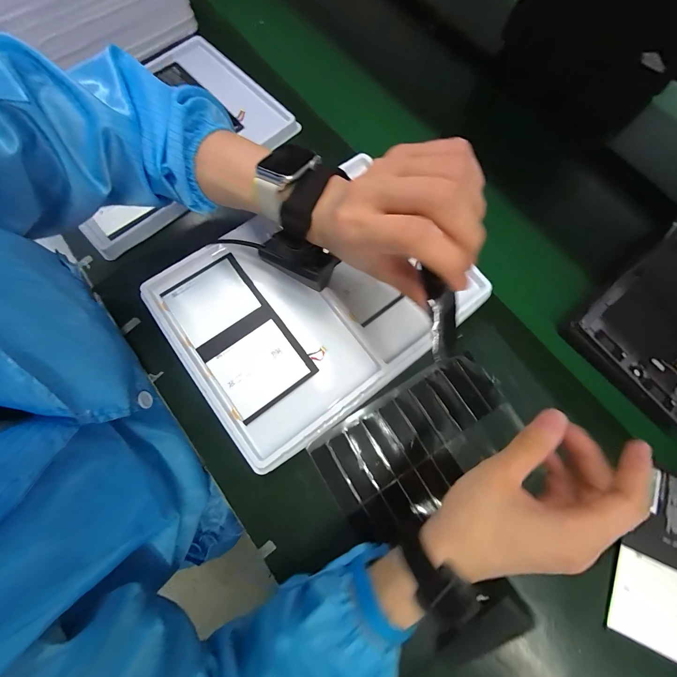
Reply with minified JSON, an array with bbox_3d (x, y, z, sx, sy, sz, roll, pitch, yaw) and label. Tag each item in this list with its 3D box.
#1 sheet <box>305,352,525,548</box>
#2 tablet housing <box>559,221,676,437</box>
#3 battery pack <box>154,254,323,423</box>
[{"bbox_3d":[0.088,0.108,0.328,0.216,0.010,0.117,-32,74,-11],"label":"sheet"},{"bbox_3d":[0.422,-0.026,0.369,0.259,0.023,0.170,-38,76,-11],"label":"tablet housing"},{"bbox_3d":[-0.108,-0.007,0.323,0.096,0.010,0.171,-37,76,-11],"label":"battery pack"}]

